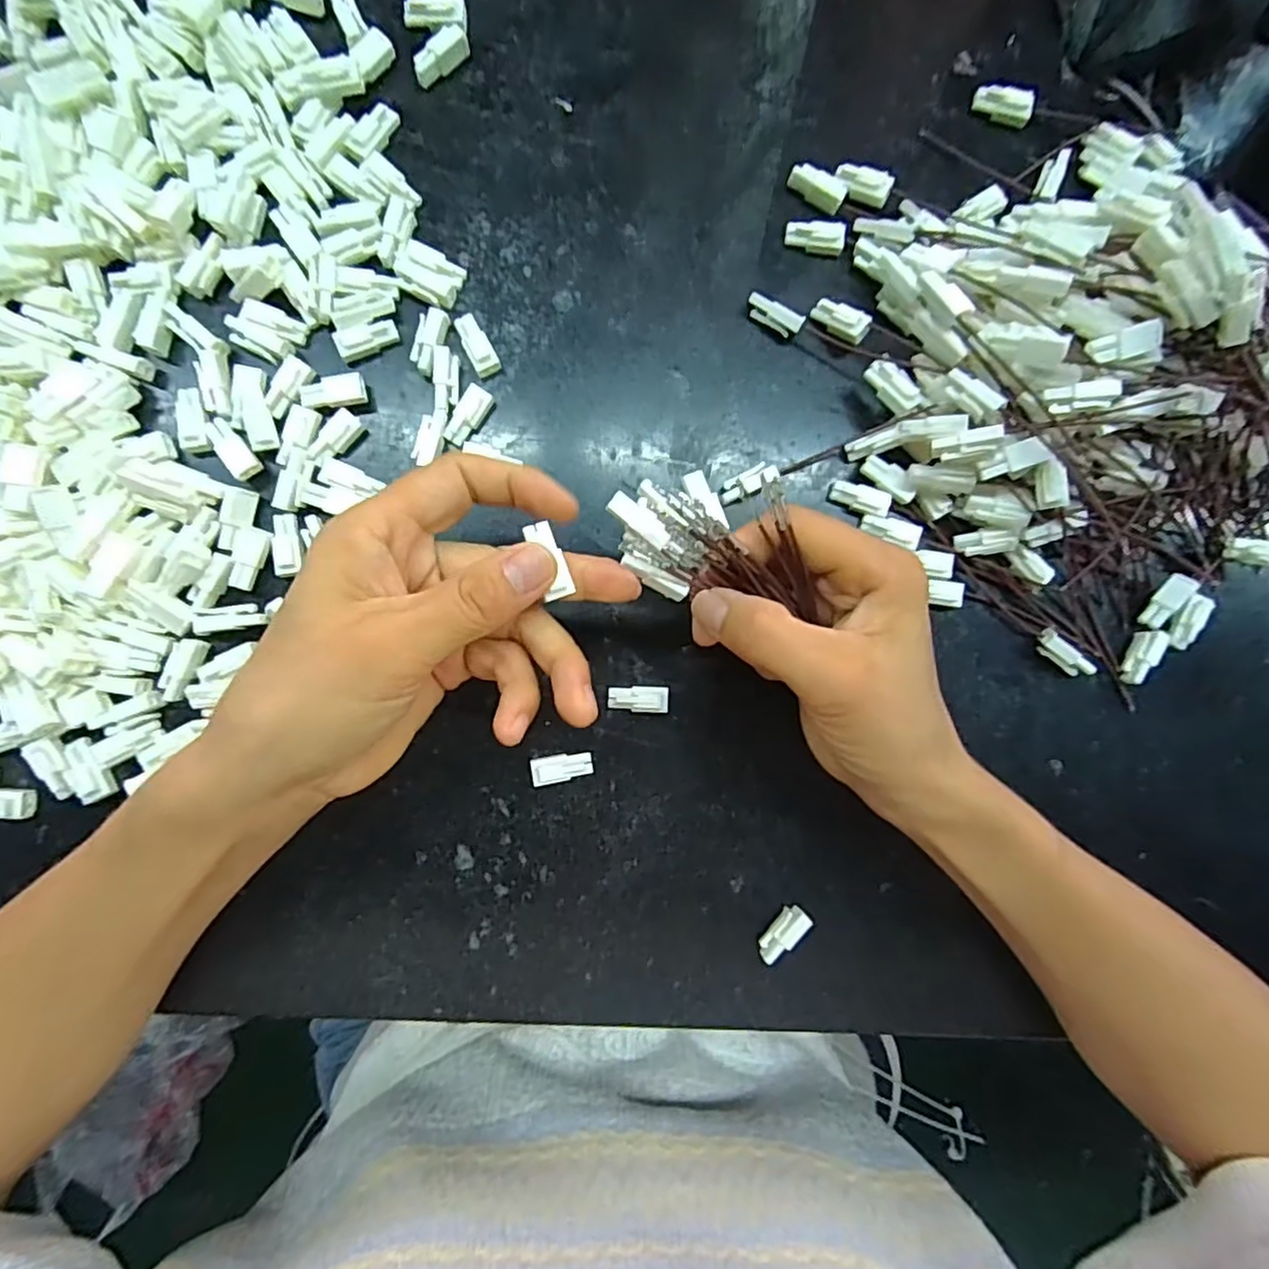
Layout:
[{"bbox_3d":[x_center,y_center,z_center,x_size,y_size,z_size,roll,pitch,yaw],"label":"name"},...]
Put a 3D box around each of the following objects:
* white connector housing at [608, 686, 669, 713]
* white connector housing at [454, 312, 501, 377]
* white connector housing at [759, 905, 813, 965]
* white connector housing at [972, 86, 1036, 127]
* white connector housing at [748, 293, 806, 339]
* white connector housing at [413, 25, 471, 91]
[{"bbox_3d":[0.002,0.027,0.267,0.025,0.008,0.011,3,89,-4],"label":"white connector housing"},{"bbox_3d":[-0.066,-0.121,0.266,0.011,0.010,0.025,-27,91,-4],"label":"white connector housing"},{"bbox_3d":[0.062,0.126,0.268,0.009,0.011,0.025,42,87,-2],"label":"white connector housing"},{"bbox_3d":[0.165,-0.237,0.284,0.025,0.012,0.008,17,88,-3],"label":"white connector housing"},{"bbox_3d":[0.060,-0.138,0.275,0.025,0.012,0.009,30,87,-3],"label":"white connector housing"},{"bbox_3d":[-0.082,-0.243,0.268,0.026,0.011,0.009,-40,92,-4],"label":"white connector housing"}]

